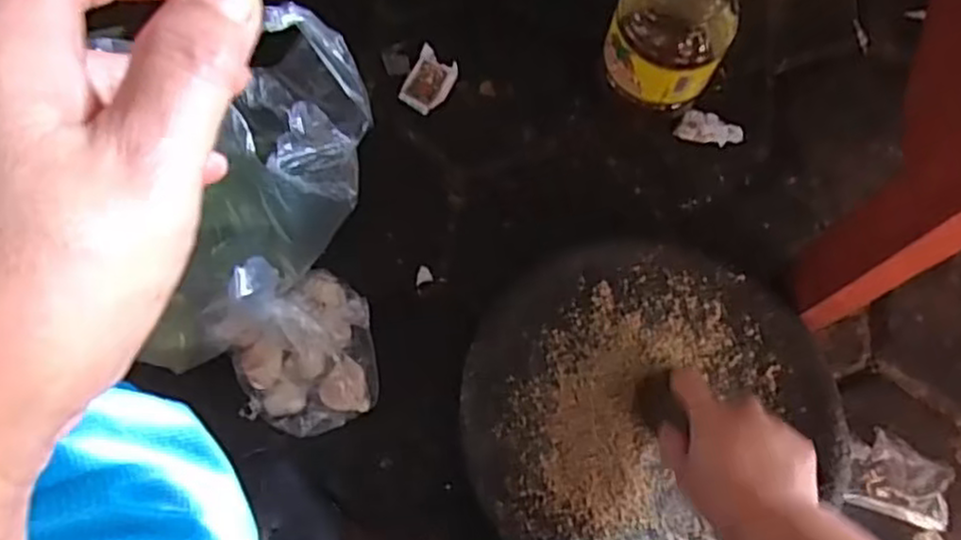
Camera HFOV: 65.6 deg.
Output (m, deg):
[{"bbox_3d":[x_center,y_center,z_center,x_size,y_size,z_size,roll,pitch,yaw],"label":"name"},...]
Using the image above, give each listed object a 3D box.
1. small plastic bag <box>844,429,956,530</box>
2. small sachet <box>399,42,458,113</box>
[{"bbox_3d":[0.355,0.176,0.629,0.077,0.026,0.061,19,70,4],"label":"small plastic bag"},{"bbox_3d":[-0.051,-0.186,0.737,0.039,0.019,0.060,28,71,8],"label":"small sachet"}]

